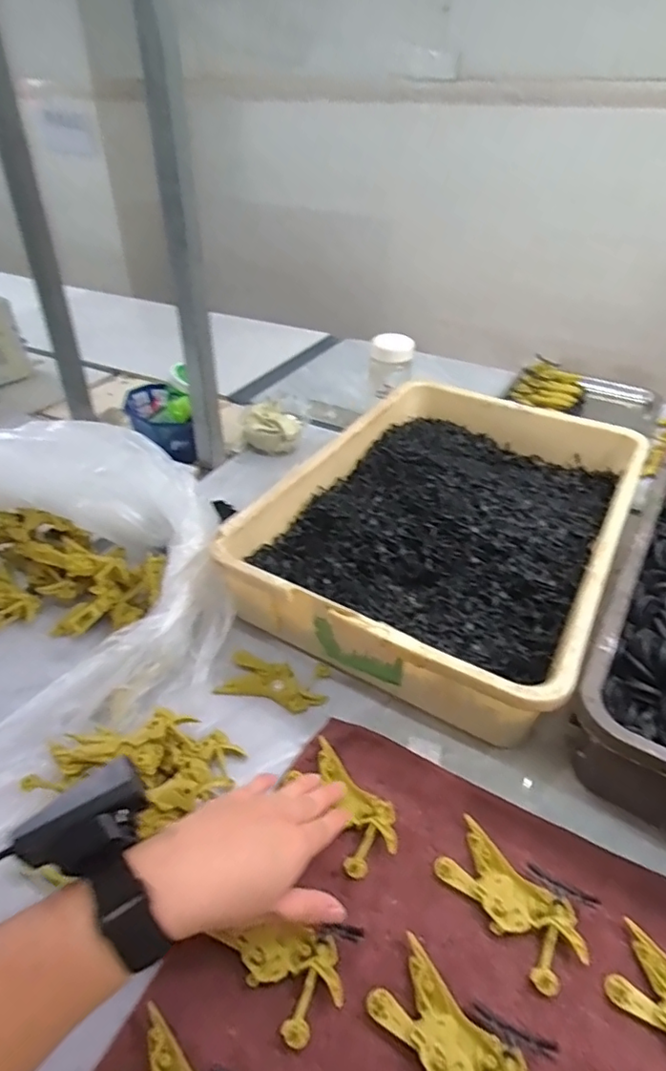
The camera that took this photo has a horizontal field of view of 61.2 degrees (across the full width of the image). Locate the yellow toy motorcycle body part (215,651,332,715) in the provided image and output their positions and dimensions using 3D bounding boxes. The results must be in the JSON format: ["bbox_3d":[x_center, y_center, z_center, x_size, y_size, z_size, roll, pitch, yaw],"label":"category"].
[{"bbox_3d":[-0.058,0.141,0.544,0.103,0.011,0.049,6,38,7],"label":"yellow toy motorcycle body part"}]

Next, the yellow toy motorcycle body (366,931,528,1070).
[{"bbox_3d":[0.071,0.306,0.335,0.051,0.007,0.101,-26,46,-30],"label":"yellow toy motorcycle body"}]

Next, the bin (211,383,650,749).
[{"bbox_3d":[0.145,-0.020,0.680,0.346,0.096,0.501,21,42,23],"label":"bin"}]

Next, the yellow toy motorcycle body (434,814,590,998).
[{"bbox_3d":[0.125,0.257,0.397,0.051,0.009,0.101,-27,46,-31],"label":"yellow toy motorcycle body"}]

